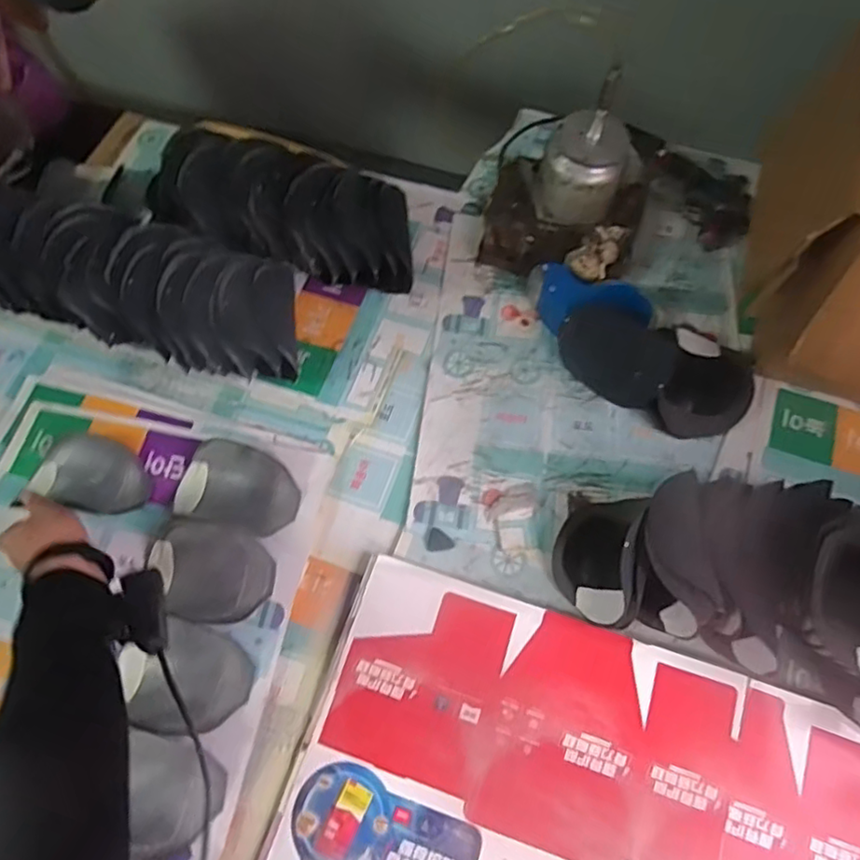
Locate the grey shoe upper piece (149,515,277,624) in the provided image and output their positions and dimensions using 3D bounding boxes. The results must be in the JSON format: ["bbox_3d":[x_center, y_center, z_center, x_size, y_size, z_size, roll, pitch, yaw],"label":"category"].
[{"bbox_3d":[-0.239,0.151,0.658,0.138,0.033,0.098,10,66,6],"label":"grey shoe upper piece"}]

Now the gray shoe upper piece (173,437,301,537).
[{"bbox_3d":[-0.214,0.065,0.692,0.135,0.039,0.093,15,66,9],"label":"gray shoe upper piece"}]

